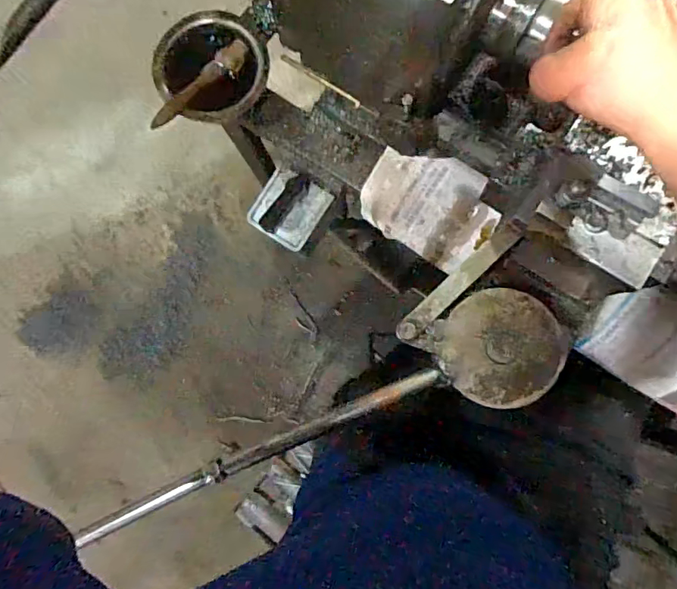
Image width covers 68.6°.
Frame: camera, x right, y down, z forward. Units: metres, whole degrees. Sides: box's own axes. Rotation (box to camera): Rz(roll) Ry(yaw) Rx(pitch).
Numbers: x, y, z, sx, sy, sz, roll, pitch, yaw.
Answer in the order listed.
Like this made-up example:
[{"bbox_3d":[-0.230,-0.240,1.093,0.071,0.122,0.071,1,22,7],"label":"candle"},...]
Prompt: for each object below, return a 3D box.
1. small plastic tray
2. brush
[{"bbox_3d":[-0.069,-0.119,0.673,0.088,0.027,0.094,33,87,6],"label":"small plastic tray"},{"bbox_3d":[-0.165,-0.248,0.590,0.026,0.023,0.153,37,70,6],"label":"brush"}]

